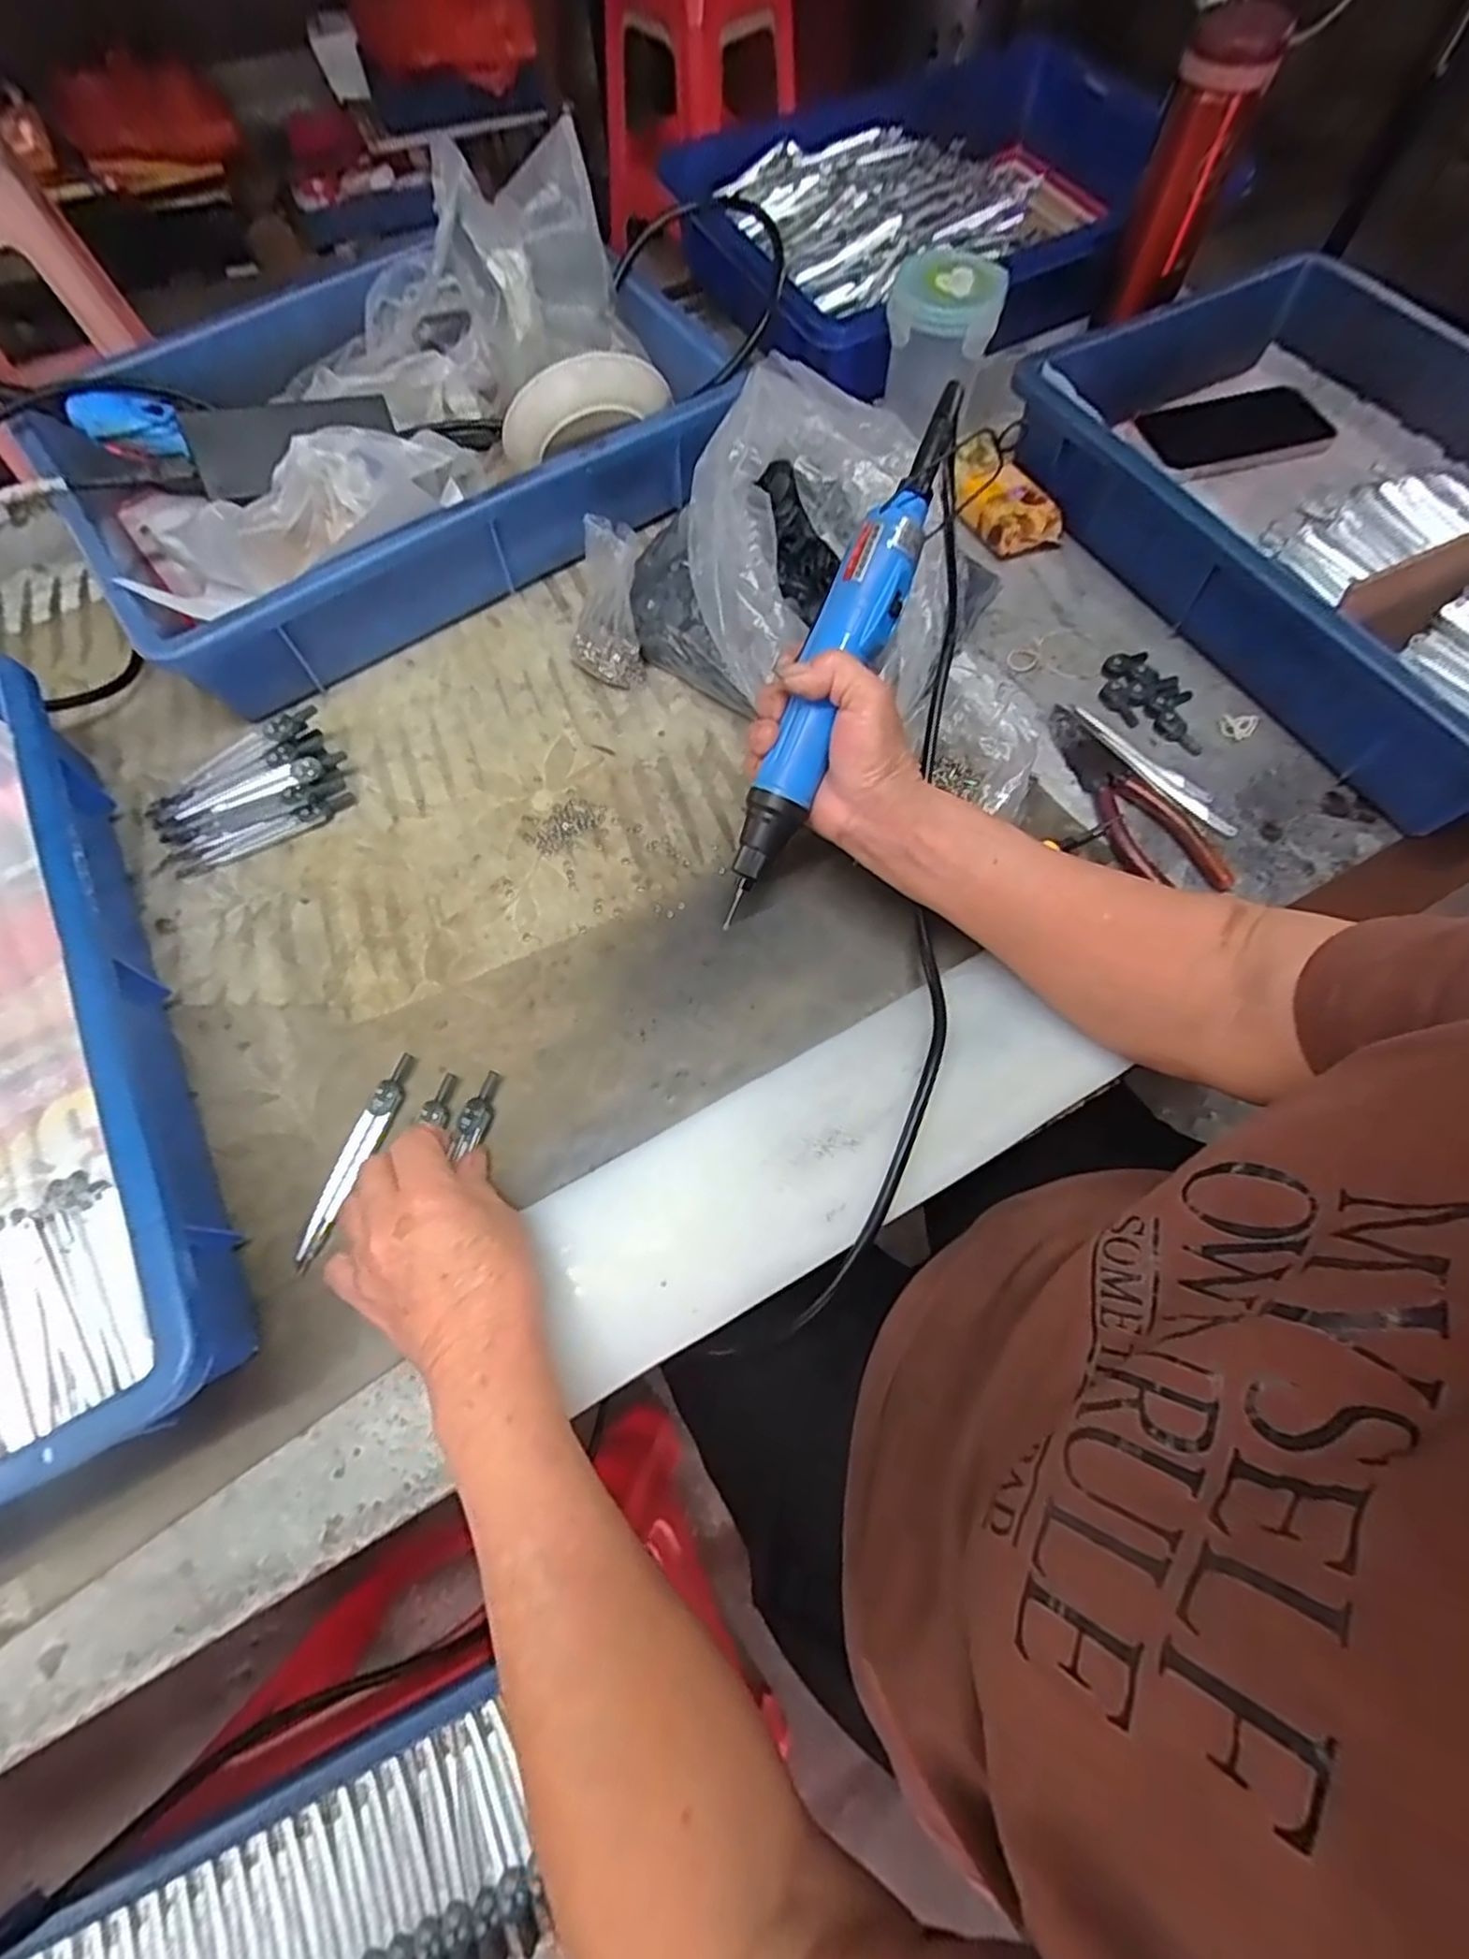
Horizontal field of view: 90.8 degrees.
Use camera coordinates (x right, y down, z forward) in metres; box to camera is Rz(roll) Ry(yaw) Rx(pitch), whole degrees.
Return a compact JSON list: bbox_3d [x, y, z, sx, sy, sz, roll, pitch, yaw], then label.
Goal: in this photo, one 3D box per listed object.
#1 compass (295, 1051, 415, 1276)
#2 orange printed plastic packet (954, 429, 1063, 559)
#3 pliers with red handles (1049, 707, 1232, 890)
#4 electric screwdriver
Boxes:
[{"bbox_3d":[-0.197,0.092,0.377,0.018,0.009,0.112,18,68,8],"label":"compass"},{"bbox_3d":[0.194,-0.362,0.541,0.048,0.028,0.107,-33,71,-13],"label":"orange printed plastic packet"},{"bbox_3d":[0.243,-0.112,0.453,0.054,0.010,0.147,-26,69,-10],"label":"pliers with red handles"},{"bbox_3d":[0.055,-0.167,0.377,0.036,0.029,0.275,25,96,10],"label":"electric screwdriver"}]

